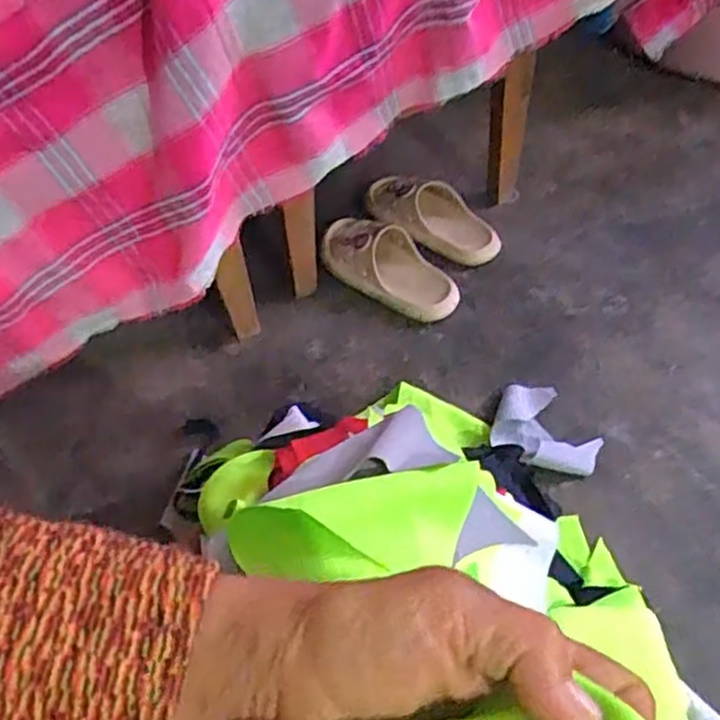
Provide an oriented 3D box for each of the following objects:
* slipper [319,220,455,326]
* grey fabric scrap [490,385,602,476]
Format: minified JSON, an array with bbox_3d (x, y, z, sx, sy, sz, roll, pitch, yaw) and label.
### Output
[{"bbox_3d":[0.036,-0.130,1.016,0.213,0.063,0.095,25,56,24],"label":"slipper"},{"bbox_3d":[0.218,0.077,0.854,0.121,0.033,0.133,13,52,15],"label":"grey fabric scrap"}]

